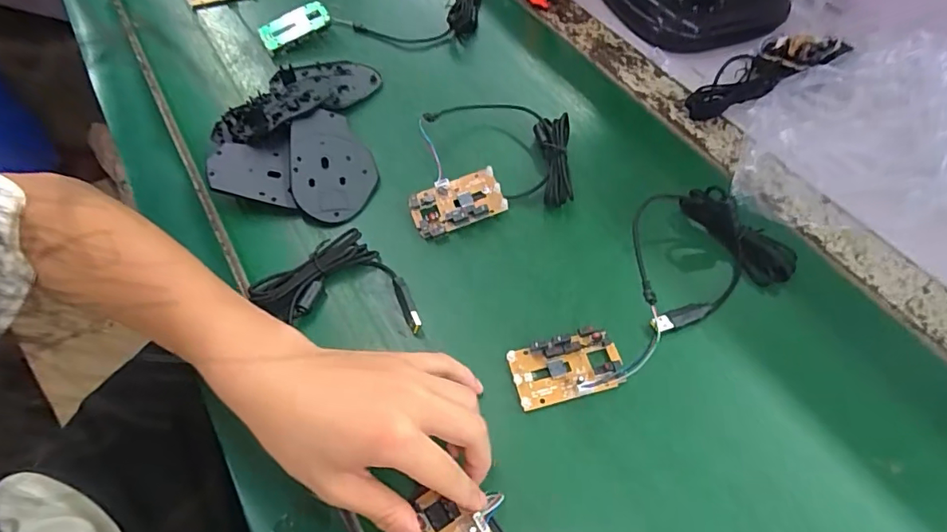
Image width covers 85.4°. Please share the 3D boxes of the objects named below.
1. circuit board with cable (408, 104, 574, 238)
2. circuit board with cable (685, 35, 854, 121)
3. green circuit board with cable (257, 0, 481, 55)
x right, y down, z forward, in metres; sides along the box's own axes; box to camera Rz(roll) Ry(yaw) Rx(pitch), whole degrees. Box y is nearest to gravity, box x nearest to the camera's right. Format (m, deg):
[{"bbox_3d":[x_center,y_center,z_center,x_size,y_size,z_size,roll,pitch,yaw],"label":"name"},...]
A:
[{"bbox_3d":[0.018,-0.094,0.452,0.133,0.034,0.142,3,59,3],"label":"circuit board with cable"},{"bbox_3d":[0.280,-0.188,0.497,0.169,0.029,0.054,-23,61,-12],"label":"circuit board with cable"},{"bbox_3d":[-0.113,-0.314,0.594,0.242,0.022,0.174,-2,58,0],"label":"green circuit board with cable"}]

